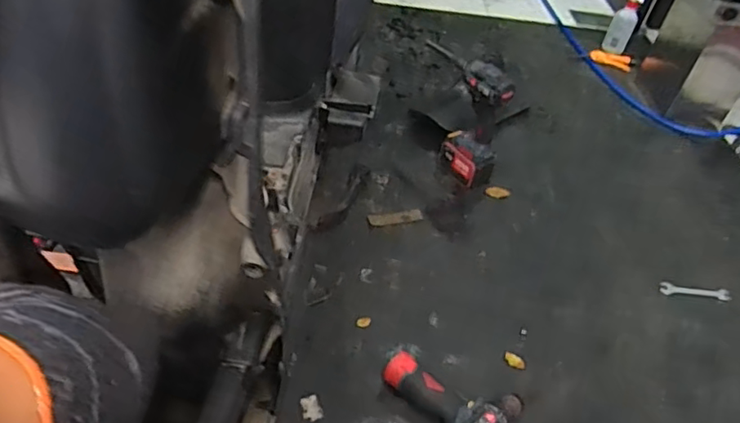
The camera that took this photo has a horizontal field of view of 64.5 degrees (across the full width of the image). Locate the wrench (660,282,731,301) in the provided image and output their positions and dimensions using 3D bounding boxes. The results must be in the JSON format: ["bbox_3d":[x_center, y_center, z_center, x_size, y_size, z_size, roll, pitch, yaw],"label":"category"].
[{"bbox_3d":[0.648,0.158,1.166,0.132,0.010,0.034,12,43,1],"label":"wrench"}]

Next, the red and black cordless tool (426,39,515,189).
[{"bbox_3d":[0.200,-0.222,1.305,0.078,0.263,0.229,-16,49,-26],"label":"red and black cordless tool"}]

